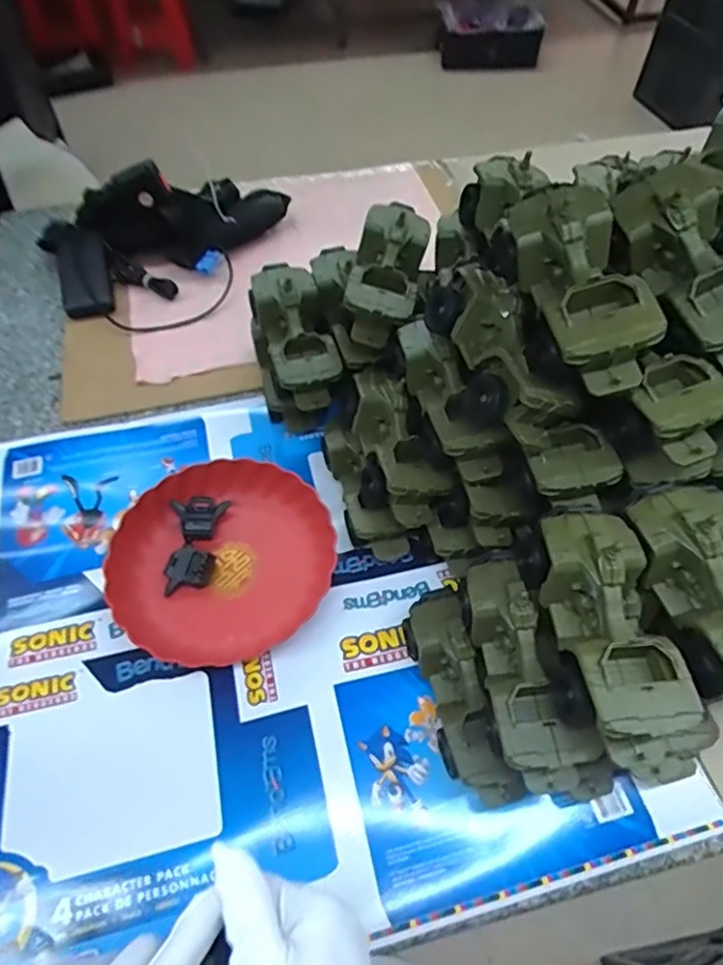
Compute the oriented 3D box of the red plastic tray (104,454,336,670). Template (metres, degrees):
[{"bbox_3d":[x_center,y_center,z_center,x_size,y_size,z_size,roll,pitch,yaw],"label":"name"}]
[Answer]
[{"bbox_3d":[-0.150,0.084,0.656,0.228,0.045,0.242,35,63,21],"label":"red plastic tray"}]

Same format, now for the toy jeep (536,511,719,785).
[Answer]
[{"bbox_3d":[0.201,0.116,0.452,0.106,0.068,0.188,-4,56,-3],"label":"toy jeep"}]

